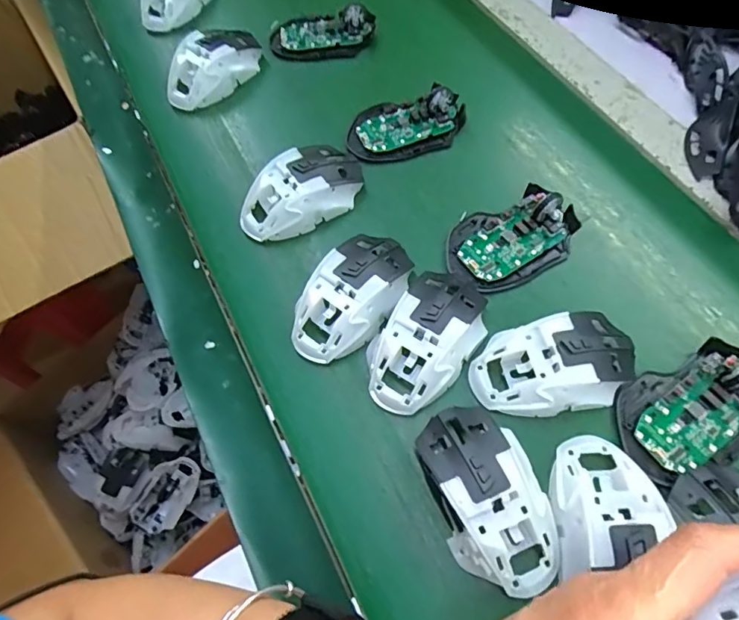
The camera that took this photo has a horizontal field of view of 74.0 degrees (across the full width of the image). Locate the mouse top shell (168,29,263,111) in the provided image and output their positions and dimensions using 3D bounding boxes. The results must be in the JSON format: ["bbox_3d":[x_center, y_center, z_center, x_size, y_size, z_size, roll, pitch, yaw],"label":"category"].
[{"bbox_3d":[-0.168,-0.263,0.526,0.061,0.036,0.117,37,70,21],"label":"mouse top shell"}]

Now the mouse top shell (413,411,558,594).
[{"bbox_3d":[0.074,0.116,0.313,0.063,0.040,0.113,-18,62,-5],"label":"mouse top shell"}]

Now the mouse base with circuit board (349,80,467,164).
[{"bbox_3d":[0.036,-0.182,0.476,0.116,0.027,0.066,-13,62,-3],"label":"mouse base with circuit board"}]

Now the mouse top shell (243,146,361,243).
[{"bbox_3d":[-0.062,-0.107,0.442,0.114,0.045,0.065,-24,63,-8],"label":"mouse top shell"}]

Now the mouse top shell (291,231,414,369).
[{"bbox_3d":[-0.012,-0.011,0.386,0.063,0.042,0.114,27,67,17],"label":"mouse top shell"}]

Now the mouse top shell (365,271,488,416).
[{"bbox_3d":[0.042,0.020,0.363,0.065,0.037,0.111,33,69,20],"label":"mouse top shell"}]

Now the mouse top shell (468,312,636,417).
[{"bbox_3d":[0.132,0.037,0.346,0.114,0.031,0.061,-11,62,-2],"label":"mouse top shell"}]

